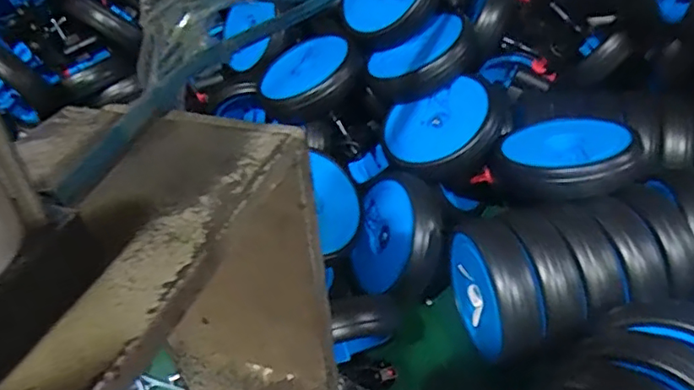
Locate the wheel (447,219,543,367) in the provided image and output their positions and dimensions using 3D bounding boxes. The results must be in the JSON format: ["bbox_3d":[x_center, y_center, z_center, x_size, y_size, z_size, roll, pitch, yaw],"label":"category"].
[{"bbox_3d":[0.129,0.085,0.508,0.043,0.101,0.115,-13,37,-11],"label":"wheel"}]

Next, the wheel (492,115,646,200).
[{"bbox_3d":[0.203,-0.039,0.555,0.131,0.034,0.119,-11,37,-8],"label":"wheel"}]

